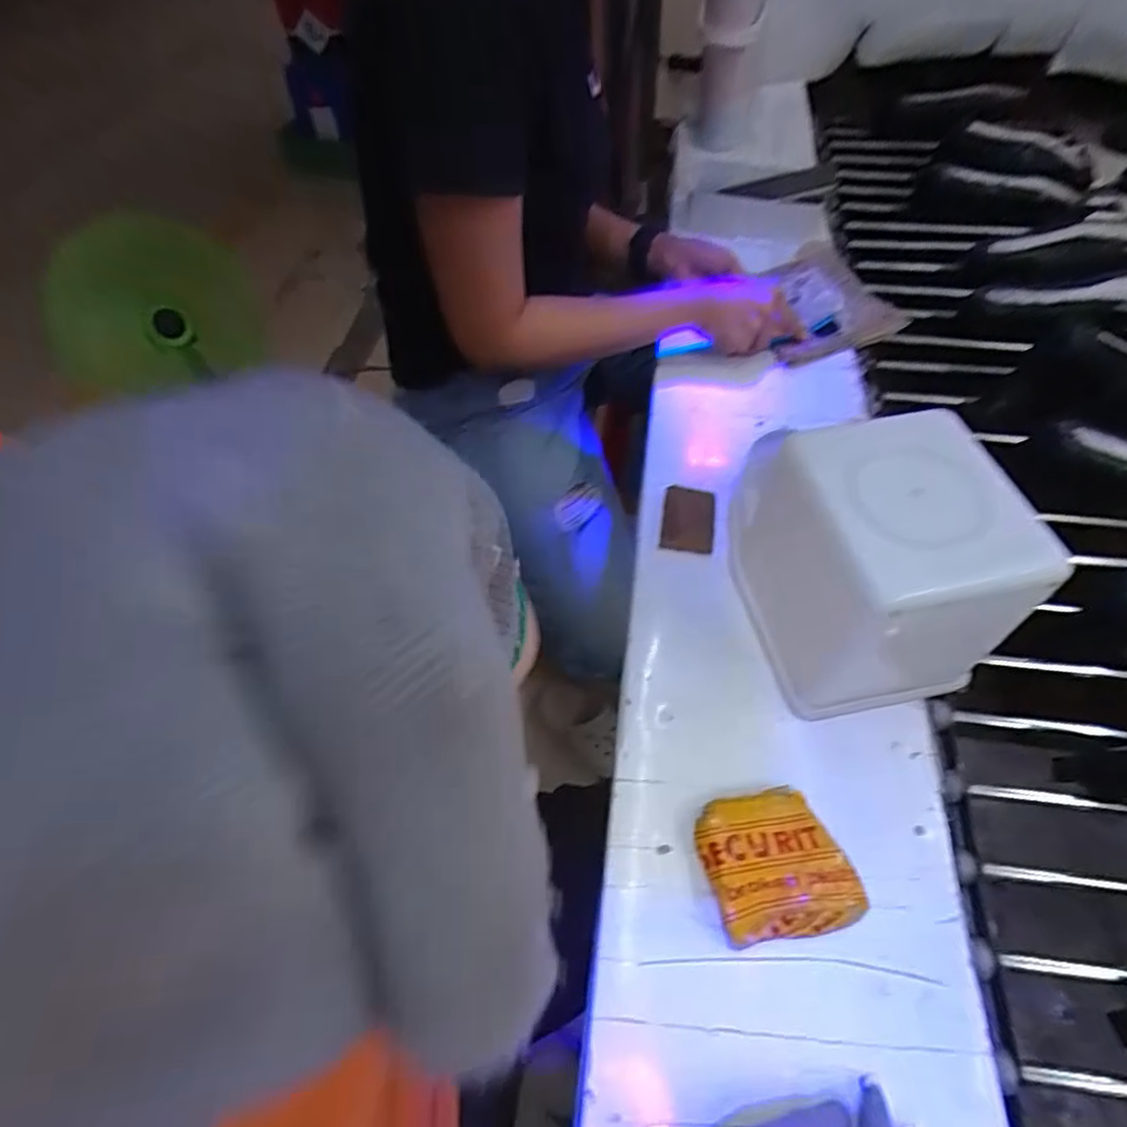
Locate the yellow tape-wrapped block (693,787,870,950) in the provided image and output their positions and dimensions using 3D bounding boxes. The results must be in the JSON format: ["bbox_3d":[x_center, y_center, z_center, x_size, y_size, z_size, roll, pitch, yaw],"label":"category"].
[{"bbox_3d":[0.141,0.200,0.421,0.093,0.020,0.087,-8,54,-4],"label":"yellow tape-wrapped block"}]

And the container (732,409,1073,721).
[{"bbox_3d":[0.225,0.003,0.468,0.131,0.169,0.160,-11,55,-6],"label":"container"}]

